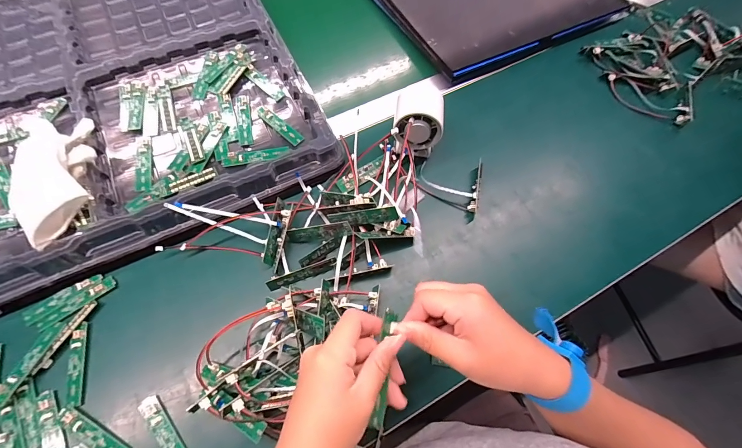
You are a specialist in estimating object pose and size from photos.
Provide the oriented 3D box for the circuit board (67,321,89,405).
[{"bbox_3d":[-0.309,0.146,0.353,0.015,0.004,0.082,-13,69,-8],"label":"circuit board"}]

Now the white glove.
[{"bbox_3d":[-0.347,-0.052,0.367,0.080,0.048,0.153,1,79,-2],"label":"white glove"}]

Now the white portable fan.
[{"bbox_3d":[0.059,-0.129,0.443,0.060,0.081,0.074,8,67,1],"label":"white portable fan"}]

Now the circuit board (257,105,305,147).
[{"bbox_3d":[-0.125,-0.135,0.457,0.087,0.006,0.018,43,72,14],"label":"circuit board"}]

